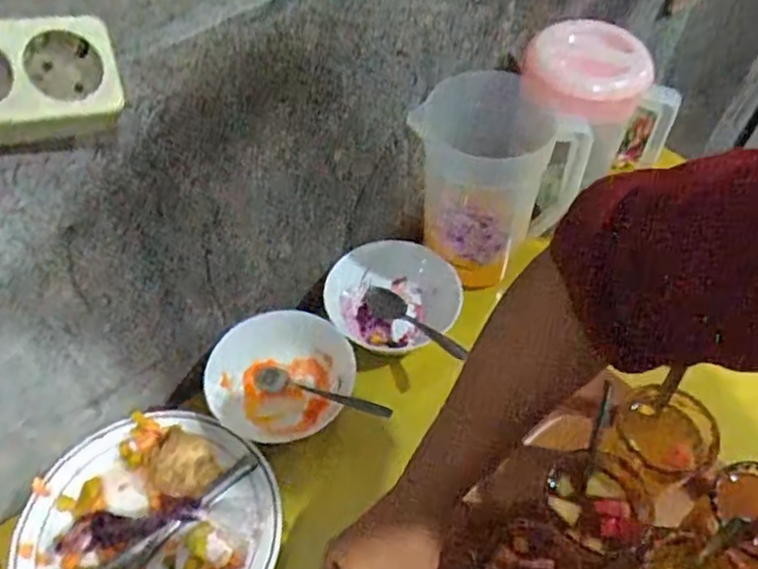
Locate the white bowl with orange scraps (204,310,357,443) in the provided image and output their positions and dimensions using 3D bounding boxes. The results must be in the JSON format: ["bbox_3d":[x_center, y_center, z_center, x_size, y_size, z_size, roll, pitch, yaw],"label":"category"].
[{"bbox_3d":[-0.099,0.094,0.677,0.144,0.052,0.125,7,54,5],"label":"white bowl with orange scraps"}]

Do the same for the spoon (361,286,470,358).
[{"bbox_3d":[0.037,0.041,0.714,0.041,0.022,0.160,-32,35,-22],"label":"spoon"}]

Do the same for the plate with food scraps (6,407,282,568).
[{"bbox_3d":[-0.202,0.213,0.572,0.216,0.040,0.213,0,54,0],"label":"plate with food scraps"}]

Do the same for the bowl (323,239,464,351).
[{"bbox_3d":[0.015,0.011,0.746,0.129,0.054,0.123,0,54,0],"label":"bowl"}]

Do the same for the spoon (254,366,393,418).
[{"bbox_3d":[-0.057,0.110,0.657,0.159,0.024,0.027,9,51,34],"label":"spoon"}]

